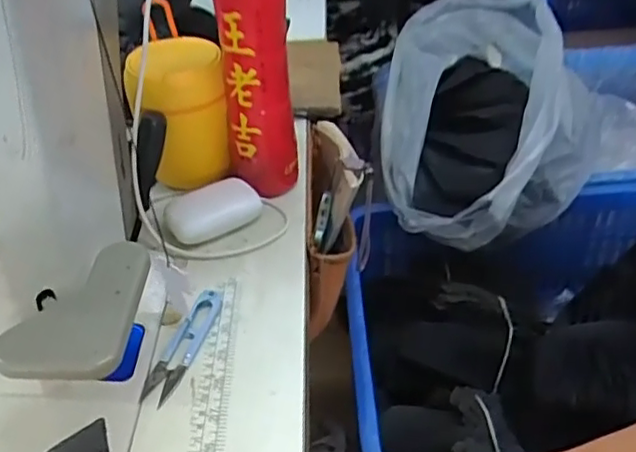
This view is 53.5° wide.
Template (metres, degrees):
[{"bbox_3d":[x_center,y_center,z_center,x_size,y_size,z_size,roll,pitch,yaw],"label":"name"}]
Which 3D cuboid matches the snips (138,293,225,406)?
[{"bbox_3d":[-0.099,0.085,0.465,0.025,0.011,0.101,9,40,16],"label":"snips"}]

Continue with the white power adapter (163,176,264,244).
[{"bbox_3d":[-0.092,-0.013,0.558,0.084,0.042,0.033,-21,42,-20],"label":"white power adapter"}]

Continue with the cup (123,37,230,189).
[{"bbox_3d":[-0.125,-0.104,0.583,0.080,0.117,0.073,-9,39,-6],"label":"cup"}]

